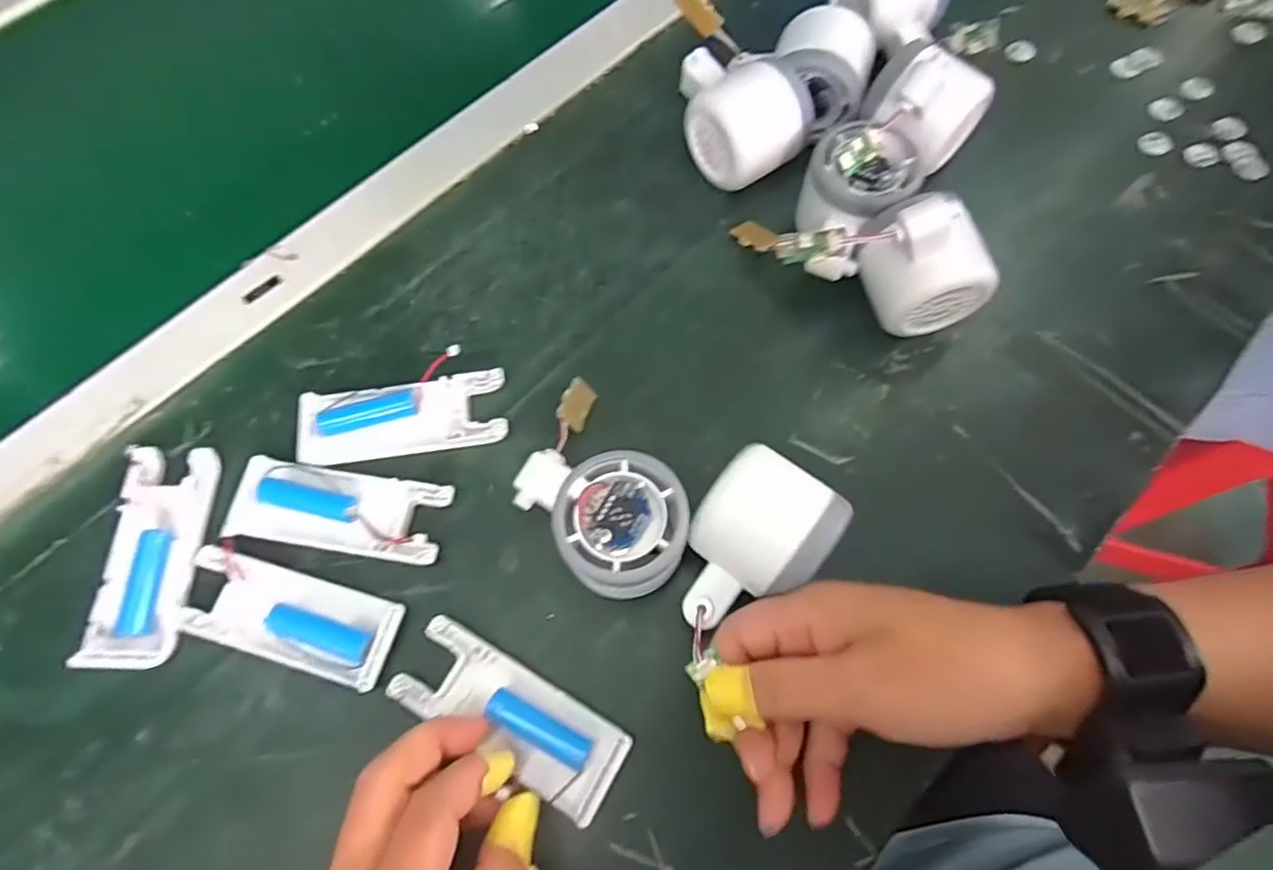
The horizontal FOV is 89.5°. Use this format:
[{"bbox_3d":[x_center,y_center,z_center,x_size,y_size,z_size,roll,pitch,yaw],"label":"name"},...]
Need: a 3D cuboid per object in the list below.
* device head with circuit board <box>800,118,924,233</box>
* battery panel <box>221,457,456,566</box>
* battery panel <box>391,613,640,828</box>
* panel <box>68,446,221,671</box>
[{"bbox_3d":[0.124,-0.138,0.363,0.058,0.052,0.062,21,71,9],"label":"device head with circuit board"},{"bbox_3d":[-0.149,0.037,0.320,0.106,0.012,0.041,7,69,4],"label":"battery panel"},{"bbox_3d":[-0.056,0.125,0.287,0.105,0.013,0.040,29,72,13],"label":"battery panel"},{"bbox_3d":[-0.241,0.059,0.319,0.043,0.012,0.107,2,69,2],"label":"panel"}]

